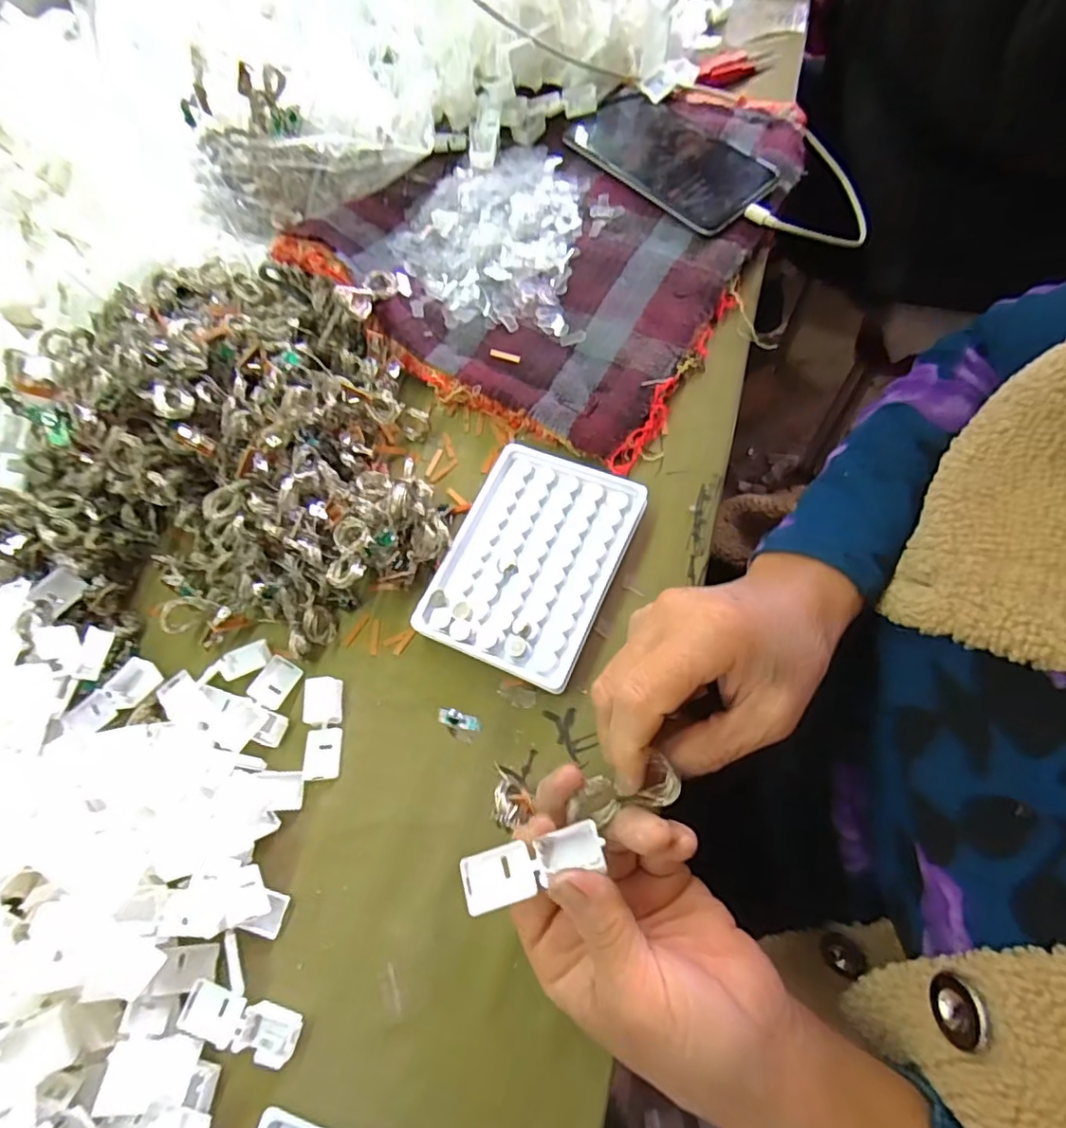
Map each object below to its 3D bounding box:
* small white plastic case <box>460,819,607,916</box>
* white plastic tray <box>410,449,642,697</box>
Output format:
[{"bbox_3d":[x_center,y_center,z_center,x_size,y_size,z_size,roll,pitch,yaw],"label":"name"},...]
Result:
[{"bbox_3d":[0.000,0.116,0.232,0.055,0.011,0.019,-16,70,-13],"label":"small white plastic case"},{"bbox_3d":[-0.001,-0.004,0.345,0.094,0.012,0.130,21,72,16],"label":"white plastic tray"}]

